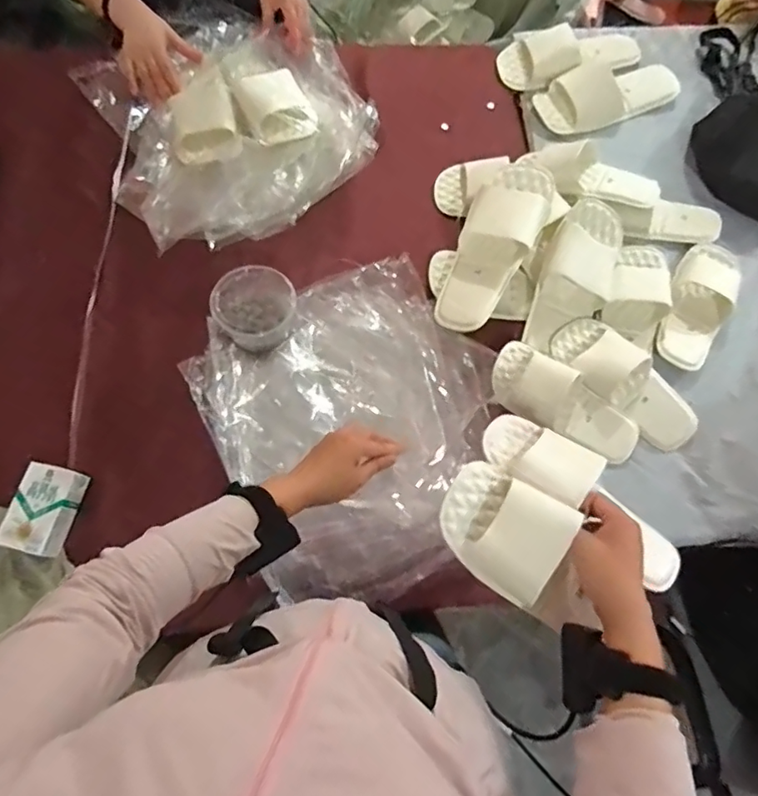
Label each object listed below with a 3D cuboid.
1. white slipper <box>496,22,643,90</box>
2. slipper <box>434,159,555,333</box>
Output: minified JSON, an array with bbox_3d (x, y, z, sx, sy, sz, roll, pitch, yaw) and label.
[{"bbox_3d":[0.356,-0.634,0.980,0.263,0.062,0.123,-13,72,-7],"label":"white slipper"},{"bbox_3d":[0.167,-0.224,0.779,0.105,0.048,0.266,26,91,6],"label":"slipper"}]

